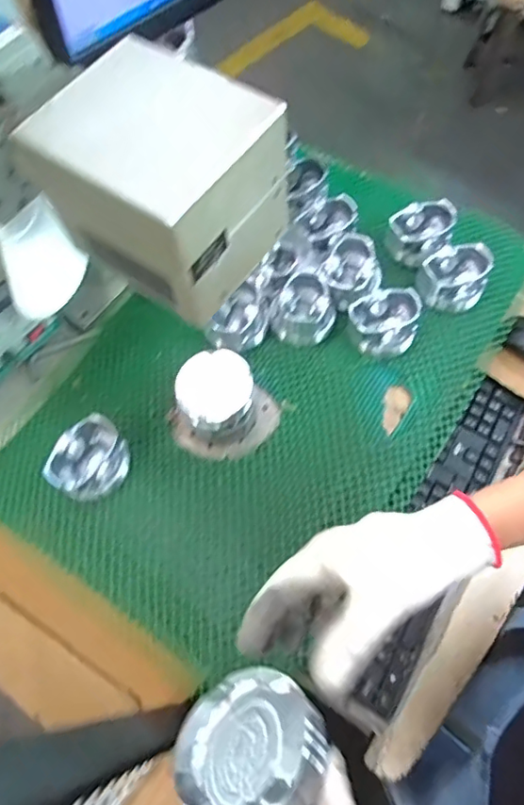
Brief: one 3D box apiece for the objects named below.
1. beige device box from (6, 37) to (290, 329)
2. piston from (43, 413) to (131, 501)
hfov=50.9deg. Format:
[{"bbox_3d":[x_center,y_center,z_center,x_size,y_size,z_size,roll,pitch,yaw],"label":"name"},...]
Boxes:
[{"bbox_3d":[-0.059,-0.126,0.325,0.112,0.086,0.105,31,70,16],"label":"beige device box"},{"bbox_3d":[-0.193,0.064,0.617,0.084,0.054,0.074,-25,66,-9],"label":"piston"}]

